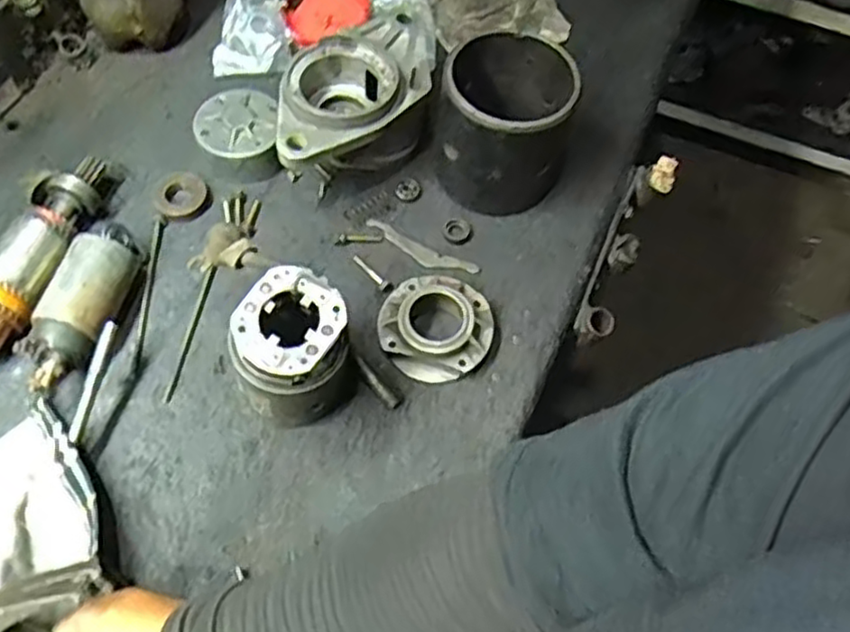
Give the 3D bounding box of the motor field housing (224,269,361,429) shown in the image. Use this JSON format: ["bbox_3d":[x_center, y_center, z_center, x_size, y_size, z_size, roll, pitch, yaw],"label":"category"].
[{"bbox_3d":[-0.088,0.032,0.507,0.072,0.116,0.083,28,64,13],"label":"motor field housing"}]

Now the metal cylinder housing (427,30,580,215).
[{"bbox_3d":[0.063,-0.159,0.621,0.120,0.113,0.102,11,61,4],"label":"metal cylinder housing"}]

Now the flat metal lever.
[{"bbox_3d":[-0.004,-0.057,0.626,0.103,0.006,0.021,25,63,11],"label":"flat metal lever"}]

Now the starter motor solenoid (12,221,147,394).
[{"bbox_3d":[-0.259,-0.009,0.557,0.051,0.056,0.144,11,60,3],"label":"starter motor solenoid"}]

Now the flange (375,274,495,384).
[{"bbox_3d":[0.007,0.004,0.579,0.087,0.028,0.089,1,61,-2],"label":"flange"}]

